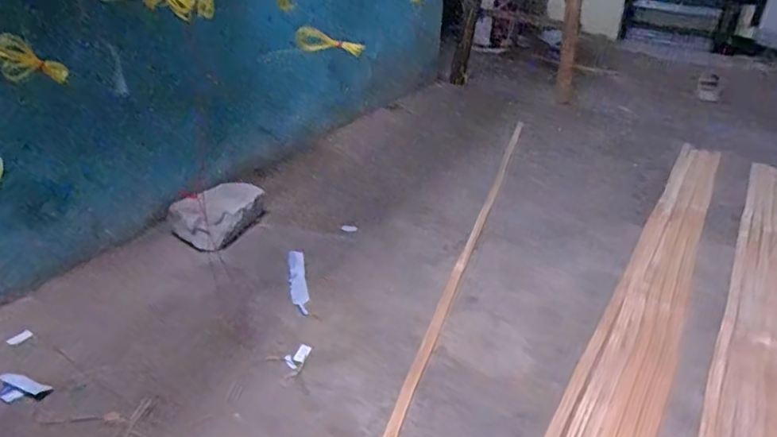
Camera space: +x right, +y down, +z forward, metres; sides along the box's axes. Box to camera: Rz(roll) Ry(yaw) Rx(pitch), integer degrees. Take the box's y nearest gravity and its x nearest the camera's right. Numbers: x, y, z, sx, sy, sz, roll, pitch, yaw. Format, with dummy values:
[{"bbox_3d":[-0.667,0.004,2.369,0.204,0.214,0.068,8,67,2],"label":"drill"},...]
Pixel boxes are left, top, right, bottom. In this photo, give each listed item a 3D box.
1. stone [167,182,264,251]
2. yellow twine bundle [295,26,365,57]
[{"bbox_3d":[-0.384,-0.016,1.323,0.125,0.084,0.202,14,32,20],"label":"stone"},{"bbox_3d":[-0.083,-0.250,0.848,0.104,0.033,0.025,4,27,-28],"label":"yellow twine bundle"}]

